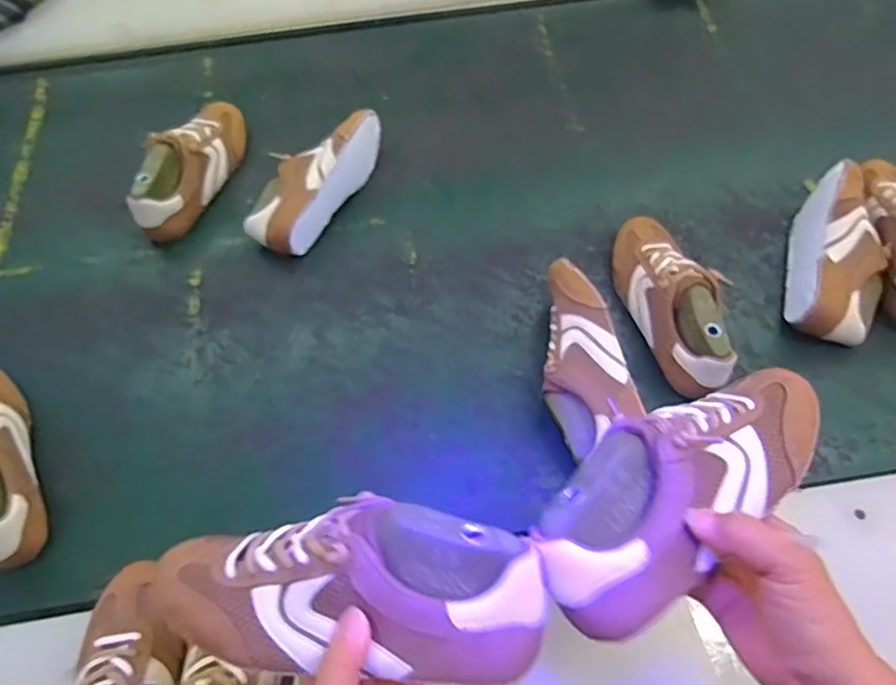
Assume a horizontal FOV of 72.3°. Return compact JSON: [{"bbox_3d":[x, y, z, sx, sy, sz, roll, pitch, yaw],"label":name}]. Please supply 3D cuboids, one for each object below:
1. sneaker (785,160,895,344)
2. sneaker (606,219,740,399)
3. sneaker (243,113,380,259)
[{"bbox_3d":[0.451,-0.101,0.704,0.087,0.076,0.212,16,62,11],"label":"sneaker"},{"bbox_3d":[0.249,-0.058,0.682,0.075,0.079,0.235,-12,60,-5],"label":"sneaker"},{"bbox_3d":[-0.170,-0.215,0.790,0.085,0.074,0.230,25,64,16],"label":"sneaker"}]

